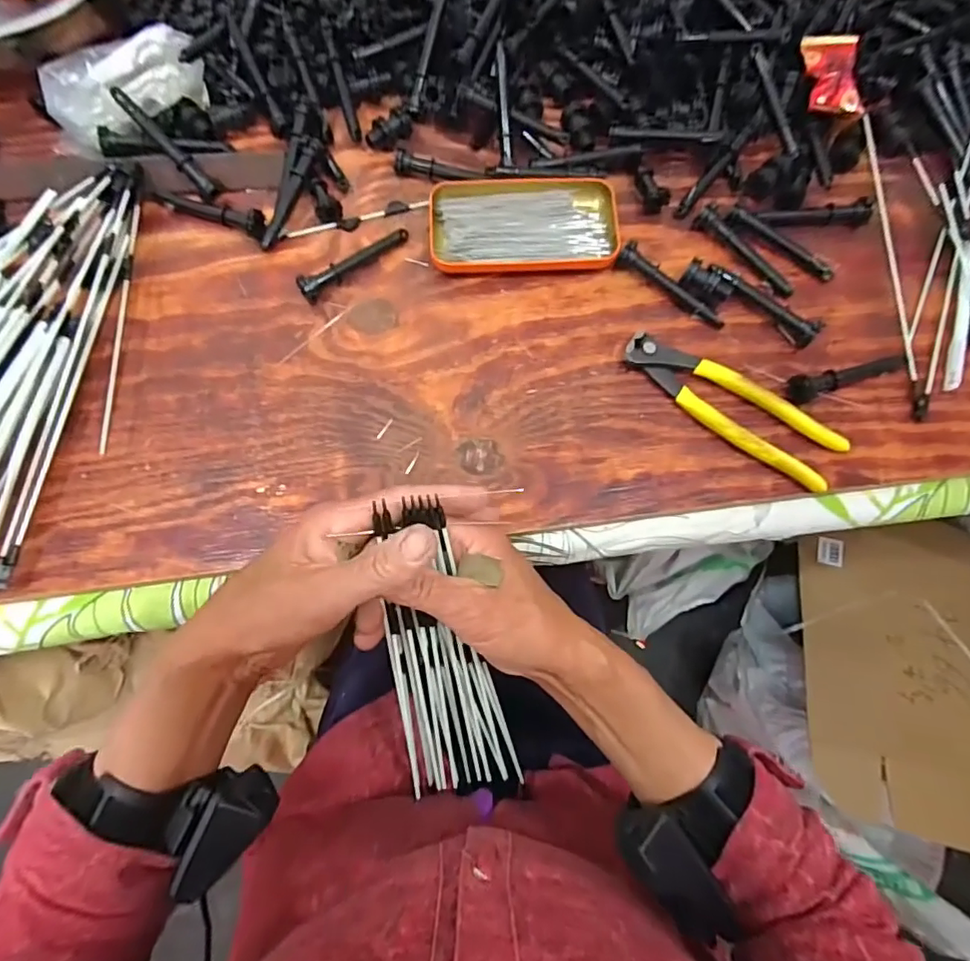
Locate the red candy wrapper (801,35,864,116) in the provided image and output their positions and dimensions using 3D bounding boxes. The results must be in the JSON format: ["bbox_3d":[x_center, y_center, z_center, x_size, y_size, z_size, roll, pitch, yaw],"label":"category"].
[{"bbox_3d":[0.285,-0.330,0.455,0.043,0.021,0.070,-5,73,-2],"label":"red candy wrapper"}]

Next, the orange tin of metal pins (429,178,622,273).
[{"bbox_3d":[0.030,-0.198,0.433,0.141,0.019,0.076,-3,73,-1],"label":"orange tin of metal pins"}]

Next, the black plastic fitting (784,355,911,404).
[{"bbox_3d":[0.265,-0.076,0.399,0.096,0.019,0.018,-14,74,-5],"label":"black plastic fitting"}]

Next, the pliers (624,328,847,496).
[{"bbox_3d":[0.172,-0.052,0.395,0.162,0.016,0.045,31,75,9],"label":"pliers"}]

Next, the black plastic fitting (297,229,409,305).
[{"bbox_3d":[-0.099,-0.168,0.424,0.094,0.016,0.014,-39,77,-11],"label":"black plastic fitting"}]

